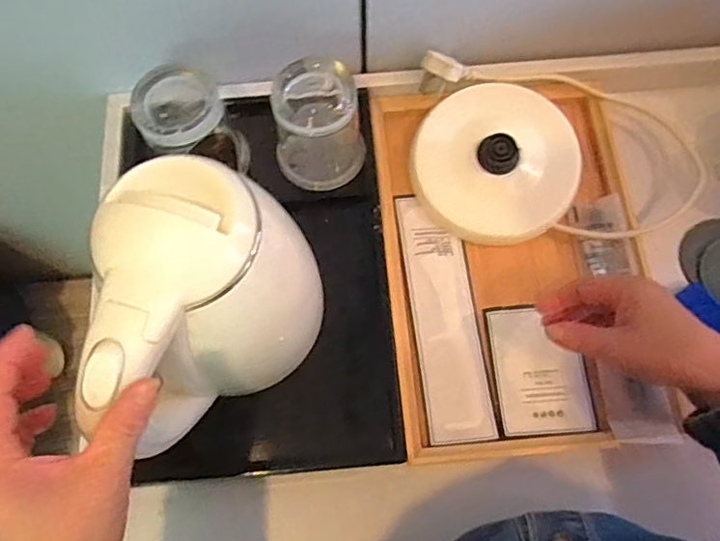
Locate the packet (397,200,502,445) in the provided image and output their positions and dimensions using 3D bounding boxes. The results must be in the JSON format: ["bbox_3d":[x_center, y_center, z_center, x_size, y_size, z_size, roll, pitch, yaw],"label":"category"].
[{"bbox_3d":[0.071,0.035,0.491,0.056,0.008,0.212,-7,69,-2],"label":"packet"}]

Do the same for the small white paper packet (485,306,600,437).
[{"bbox_3d":[0.149,0.080,0.472,0.072,0.006,0.103,-4,69,-1],"label":"small white paper packet"}]

